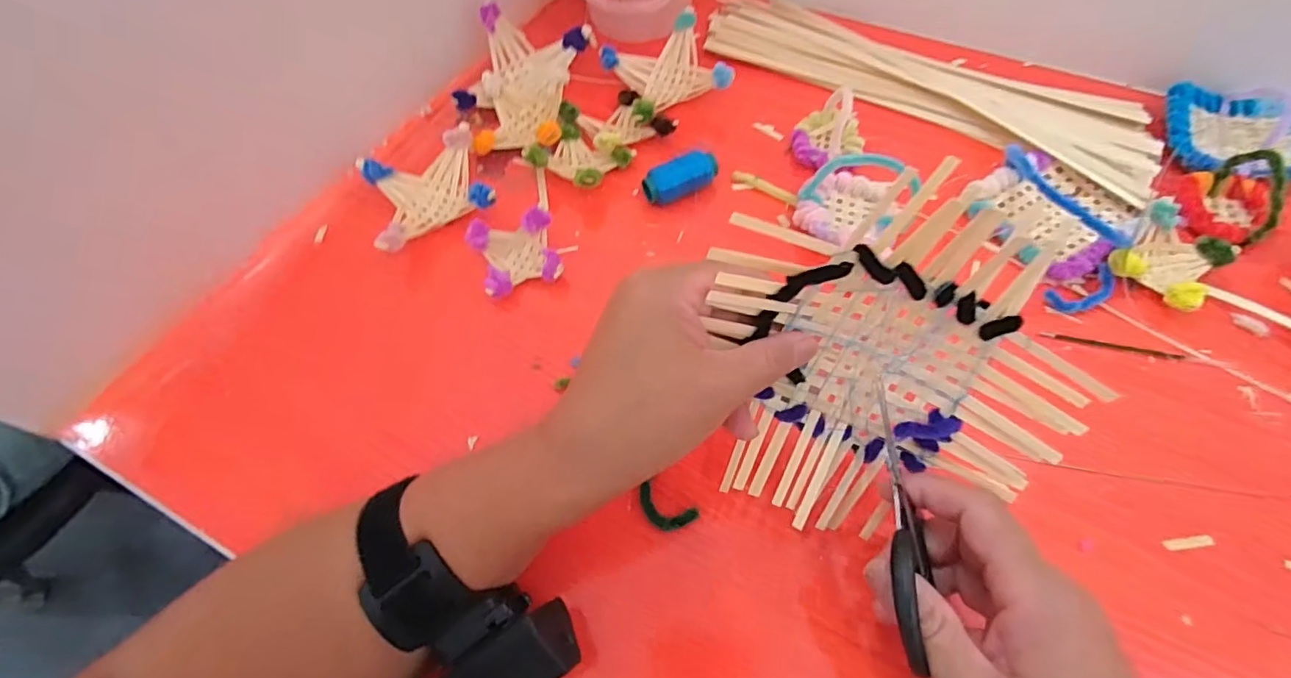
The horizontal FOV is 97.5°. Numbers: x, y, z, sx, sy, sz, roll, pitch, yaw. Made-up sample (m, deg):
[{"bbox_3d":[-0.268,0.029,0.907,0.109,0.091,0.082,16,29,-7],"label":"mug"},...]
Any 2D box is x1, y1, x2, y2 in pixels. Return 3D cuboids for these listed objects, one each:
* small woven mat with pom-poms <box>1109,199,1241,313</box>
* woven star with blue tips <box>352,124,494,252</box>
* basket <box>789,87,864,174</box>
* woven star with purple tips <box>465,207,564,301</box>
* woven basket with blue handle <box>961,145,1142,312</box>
[{"bbox_3d":[0.332,-0.053,0.358,0.052,0.026,0.071,40,71,21],"label":"small woven mat with pom-poms"},{"bbox_3d":[-0.154,-0.104,0.408,0.081,0.032,0.081,-23,63,-9],"label":"woven star with blue tips"},{"bbox_3d":[0.138,-0.157,0.420,0.051,0.034,0.059,17,64,12],"label":"basket"},{"bbox_3d":[-0.086,-0.055,0.382,0.053,0.032,0.051,-14,62,-4],"label":"woven star with purple tips"},{"bbox_3d":[0.280,-0.090,0.367,0.097,0.049,0.116,-26,64,-10],"label":"woven basket with blue handle"}]

